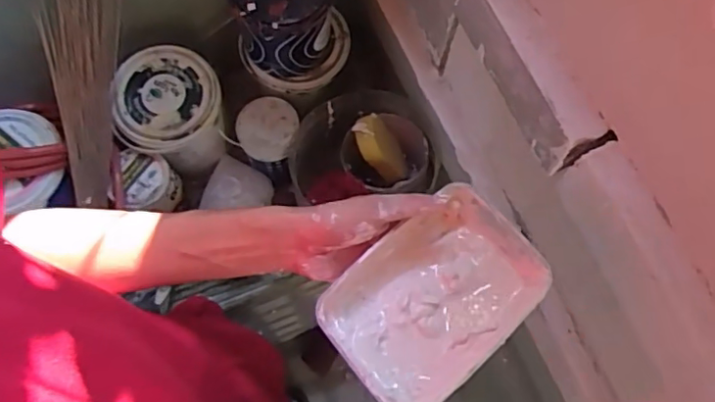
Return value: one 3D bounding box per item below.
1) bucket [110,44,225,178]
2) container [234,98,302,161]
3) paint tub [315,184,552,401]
[{"bbox_3d":[-0.318,-0.145,1.008,0.172,0.169,0.166,0,68,0],"label":"bucket"},{"bbox_3d":[-0.155,-0.124,0.984,0.101,0.067,0.104,10,69,4],"label":"container"},{"bbox_3d":[0.059,0.076,0.449,0.167,0.045,0.113,-41,74,-15],"label":"paint tub"}]

